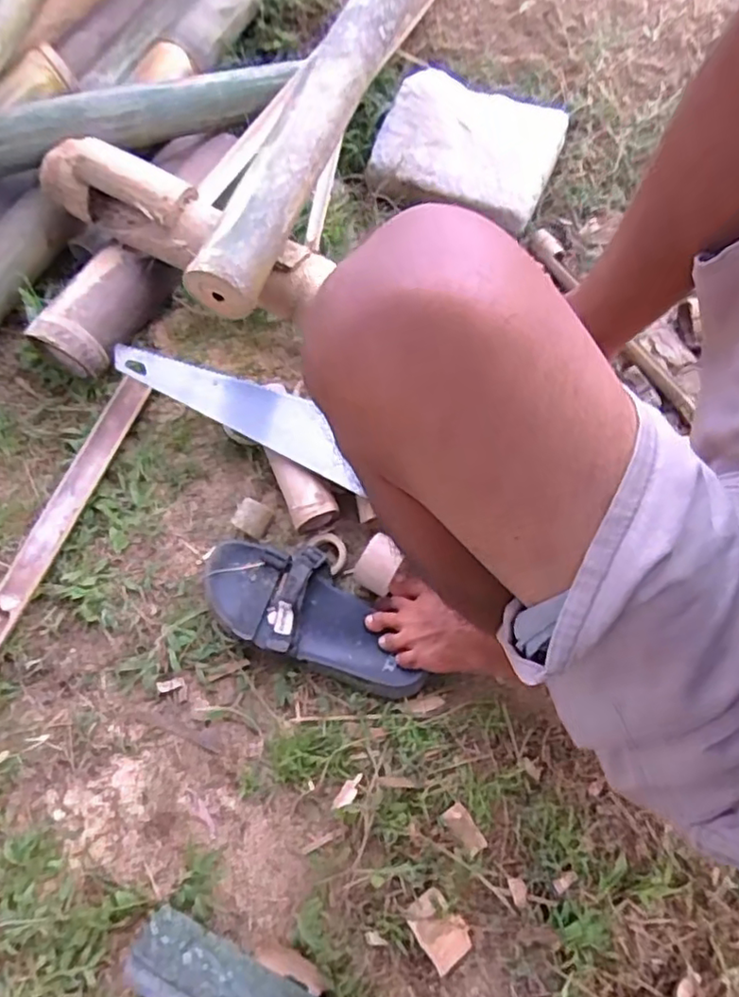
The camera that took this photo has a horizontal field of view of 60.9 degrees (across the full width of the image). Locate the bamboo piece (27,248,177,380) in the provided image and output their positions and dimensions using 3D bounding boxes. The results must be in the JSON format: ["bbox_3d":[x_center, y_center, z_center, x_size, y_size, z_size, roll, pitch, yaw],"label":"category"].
[{"bbox_3d":[-0.358,-0.255,0.857,0.092,0.081,0.188,27,70,16],"label":"bamboo piece"}]

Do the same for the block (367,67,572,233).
[{"bbox_3d":[0.144,-0.513,0.931,0.253,0.080,0.199,20,85,12],"label":"block"}]

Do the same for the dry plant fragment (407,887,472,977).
[{"bbox_3d":[0.067,0.410,0.597,0.044,0.011,0.061,-32,71,-14],"label":"dry plant fragment"}]

